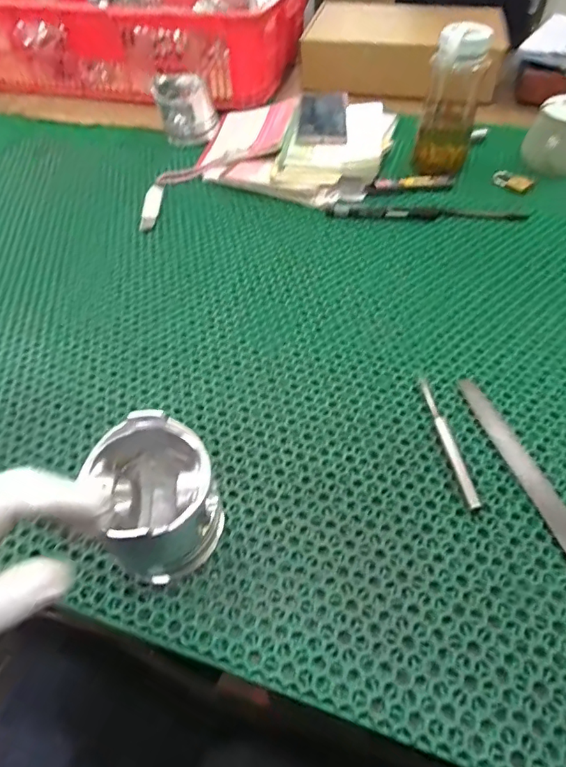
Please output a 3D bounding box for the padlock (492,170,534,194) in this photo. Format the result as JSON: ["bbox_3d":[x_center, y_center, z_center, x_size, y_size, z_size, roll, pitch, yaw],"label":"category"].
[{"bbox_3d":[0.328,-0.292,0.696,0.021,0.016,0.059,-30,57,-22],"label":"padlock"}]

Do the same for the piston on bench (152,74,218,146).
[{"bbox_3d":[-0.160,-0.459,0.805,0.093,0.072,0.087,-9,51,-8],"label":"piston on bench"}]

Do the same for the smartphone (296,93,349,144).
[{"bbox_3d":[0.063,-0.416,0.753,0.073,0.010,0.174,4,49,4],"label":"smartphone"}]

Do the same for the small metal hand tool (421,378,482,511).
[{"bbox_3d":[0.144,0.047,0.423,0.013,0.010,0.135,-6,51,-5],"label":"small metal hand tool"}]

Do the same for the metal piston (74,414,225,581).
[{"bbox_3d":[-0.090,0.084,0.351,0.080,0.088,0.088,0,51,0],"label":"metal piston"}]

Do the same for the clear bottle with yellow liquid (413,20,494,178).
[{"bbox_3d":[0.232,-0.382,0.663,0.070,0.182,0.068,14,52,11],"label":"clear bottle with yellow liquid"}]

